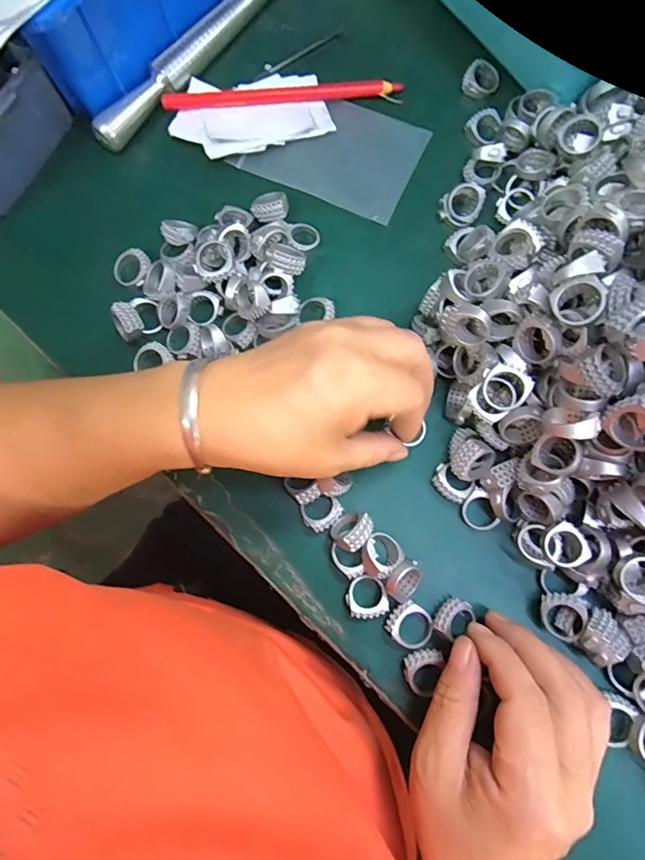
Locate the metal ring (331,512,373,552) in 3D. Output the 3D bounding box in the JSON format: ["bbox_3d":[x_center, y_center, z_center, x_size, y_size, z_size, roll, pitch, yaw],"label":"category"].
[{"bbox_3d":[0.017,0.056,0.264,0.019,0.017,0.023,44,83,9],"label":"metal ring"}]

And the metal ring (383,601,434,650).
[{"bbox_3d":[0.049,0.108,0.257,0.024,0.007,0.022,42,82,9],"label":"metal ring"}]

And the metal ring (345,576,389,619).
[{"bbox_3d":[0.024,0.094,0.262,0.022,0.007,0.023,0,78,1],"label":"metal ring"}]

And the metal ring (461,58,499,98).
[{"bbox_3d":[0.112,-0.246,0.330,0.024,0.010,0.022,0,78,1],"label":"metal ring"}]

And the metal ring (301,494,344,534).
[{"bbox_3d":[-0.001,0.047,0.273,0.022,0.010,0.020,0,78,1],"label":"metal ring"}]

